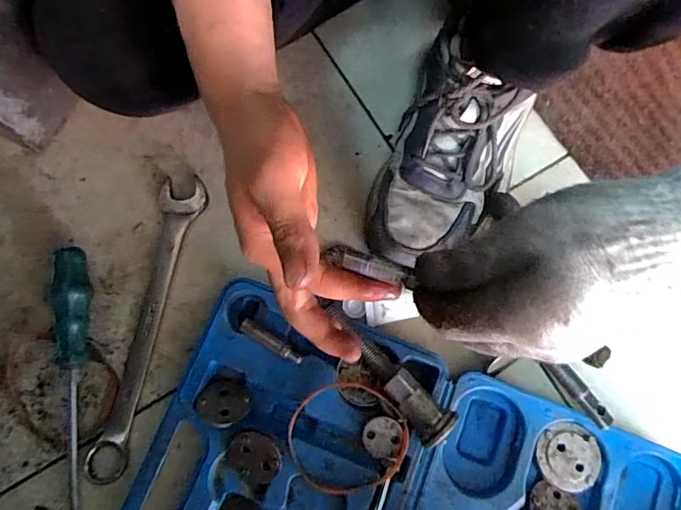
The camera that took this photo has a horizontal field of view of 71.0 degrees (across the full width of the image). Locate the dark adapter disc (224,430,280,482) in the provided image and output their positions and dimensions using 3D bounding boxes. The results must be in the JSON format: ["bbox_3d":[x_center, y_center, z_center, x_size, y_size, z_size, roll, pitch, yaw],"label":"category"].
[{"bbox_3d":[-0.064,0.148,0.354,0.041,0.008,0.037,28,104,2],"label":"dark adapter disc"}]

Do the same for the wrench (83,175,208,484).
[{"bbox_3d":[-0.160,0.055,0.403,0.039,0.013,0.253,9,77,1],"label":"wrench"}]

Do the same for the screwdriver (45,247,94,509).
[{"bbox_3d":[-0.214,0.114,0.377,0.034,0.029,0.241,-8,77,-3],"label":"screwdriver"}]

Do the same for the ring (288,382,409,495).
[{"bbox_3d":[0.006,0.137,0.360,0.086,0.018,0.083,0,77,-1],"label":"ring"}]

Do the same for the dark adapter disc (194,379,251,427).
[{"bbox_3d":[-0.091,0.114,0.367,0.040,0.006,0.033,14,77,2],"label":"dark adapter disc"}]

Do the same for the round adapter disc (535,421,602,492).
[{"bbox_3d":[0.180,0.159,0.378,0.048,0.008,0.048,0,77,-1],"label":"round adapter disc"}]

